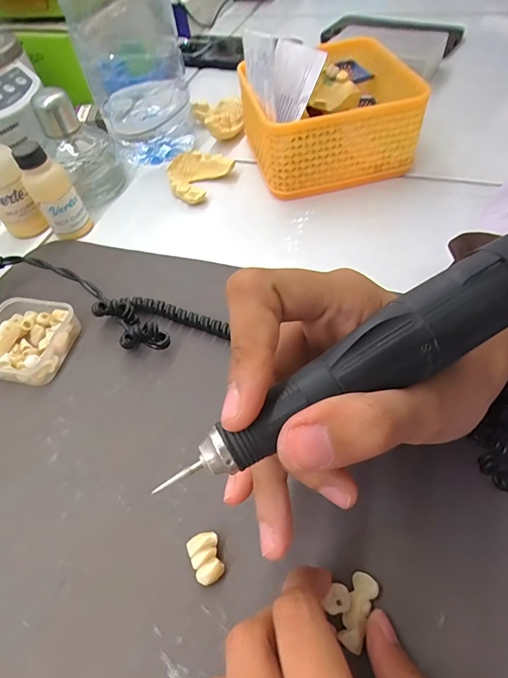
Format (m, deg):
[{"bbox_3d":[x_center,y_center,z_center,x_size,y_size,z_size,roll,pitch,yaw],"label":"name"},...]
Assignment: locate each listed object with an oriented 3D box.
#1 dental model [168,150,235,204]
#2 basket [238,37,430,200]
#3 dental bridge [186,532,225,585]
[{"bbox_3d":[-0.052,-0.145,0.363,0.046,0.020,0.054,27,60,23],"label":"dental model"},{"bbox_3d":[0.063,-0.201,0.365,0.134,0.068,0.140,-14,53,-5],"label":"basket"},{"bbox_3d":[-0.021,0.099,0.184,0.013,0.005,0.020,-19,54,-8],"label":"dental bridge"}]

